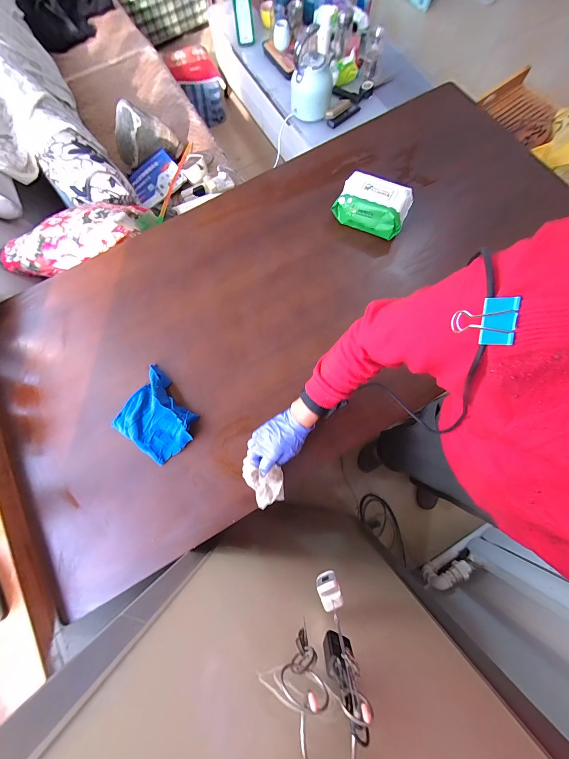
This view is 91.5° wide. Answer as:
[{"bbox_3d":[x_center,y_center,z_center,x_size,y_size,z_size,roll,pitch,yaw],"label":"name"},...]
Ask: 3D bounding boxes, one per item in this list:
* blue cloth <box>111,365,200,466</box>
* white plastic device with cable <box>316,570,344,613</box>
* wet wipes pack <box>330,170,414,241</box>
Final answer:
[{"bbox_3d":[-0.280,0.078,0.617,0.181,0.043,0.161,34,79,9],"label":"blue cloth"},{"bbox_3d":[0.068,0.320,0.423,0.032,0.051,0.031,-17,76,-2],"label":"white plastic device with cable"},{"bbox_3d":[0.229,-0.453,0.723,0.179,0.087,0.114,23,77,7],"label":"wet wipes pack"}]

